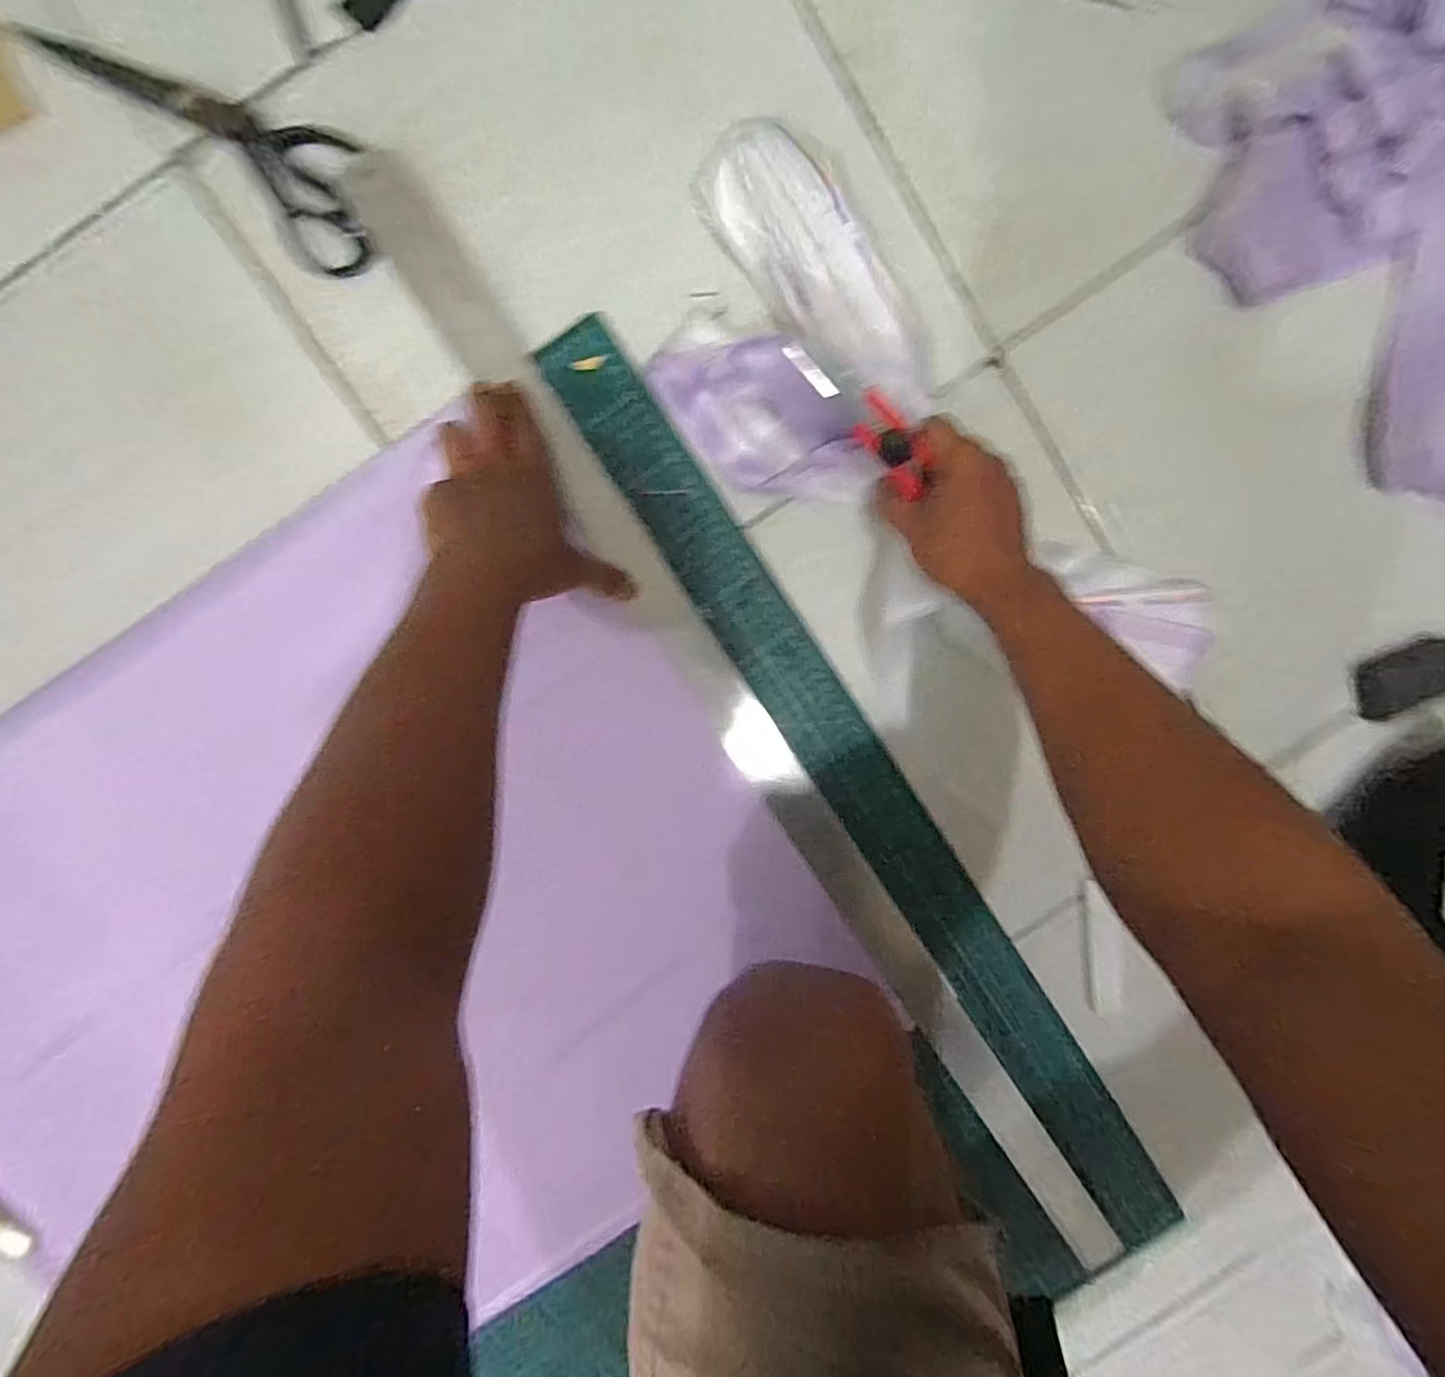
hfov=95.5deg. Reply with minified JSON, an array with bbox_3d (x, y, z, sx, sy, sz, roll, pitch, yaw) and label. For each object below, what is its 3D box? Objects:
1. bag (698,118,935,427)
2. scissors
[{"bbox_3d":[0.066,-0.273,0.438,0.071,0.045,0.208,-35,99,2],"label":"bag"},{"bbox_3d":[-0.320,-0.358,0.418,0.220,0.008,0.077,33,95,-7],"label":"scissors"}]

